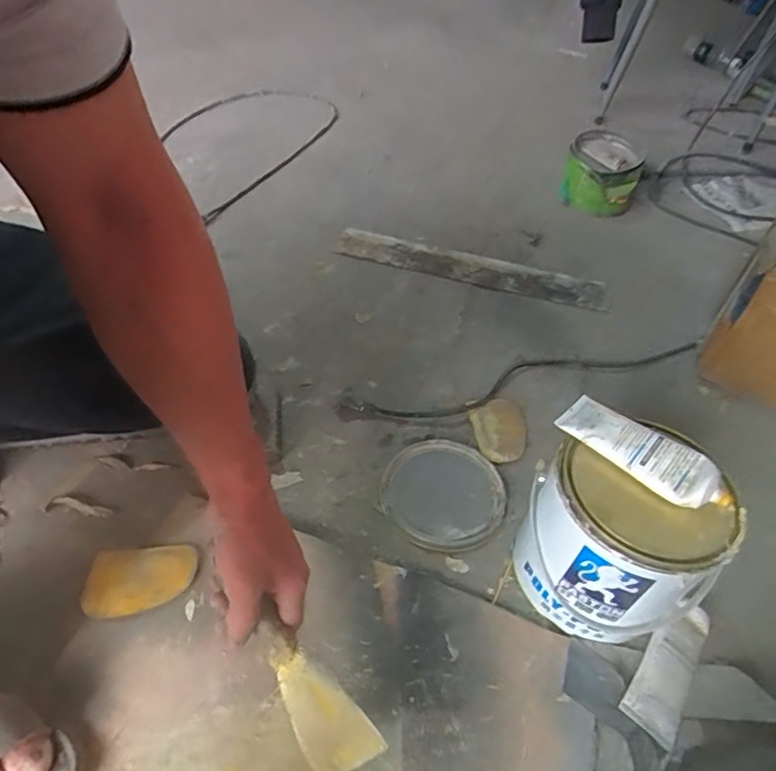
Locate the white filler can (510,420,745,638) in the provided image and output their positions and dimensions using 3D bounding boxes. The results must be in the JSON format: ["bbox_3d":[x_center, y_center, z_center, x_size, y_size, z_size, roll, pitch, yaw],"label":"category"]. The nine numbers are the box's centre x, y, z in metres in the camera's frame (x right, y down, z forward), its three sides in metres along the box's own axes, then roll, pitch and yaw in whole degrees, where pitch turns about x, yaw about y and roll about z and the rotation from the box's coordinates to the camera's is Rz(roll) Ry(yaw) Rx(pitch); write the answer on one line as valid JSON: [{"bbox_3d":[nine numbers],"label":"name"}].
[{"bbox_3d":[0.207,0.143,0.502,0.130,0.169,0.143,-10,48,-15],"label":"white filler can"}]

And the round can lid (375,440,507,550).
[{"bbox_3d":[0.064,0.122,0.625,0.136,0.007,0.136,3,46,-3],"label":"round can lid"}]

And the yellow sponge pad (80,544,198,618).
[{"bbox_3d":[-0.239,0.189,0.527,0.099,0.019,0.066,-1,46,-6],"label":"yellow sponge pad"}]

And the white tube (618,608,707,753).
[{"bbox_3d":[0.258,0.256,0.498,0.048,0.027,0.123,30,51,22],"label":"white tube"}]

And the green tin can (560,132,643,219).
[{"bbox_3d":[0.439,-0.431,1.125,0.146,0.114,0.119,19,47,13],"label":"green tin can"}]

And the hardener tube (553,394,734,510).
[{"bbox_3d":[0.220,0.055,0.466,0.142,0.022,0.046,36,53,26],"label":"hardener tube"}]

